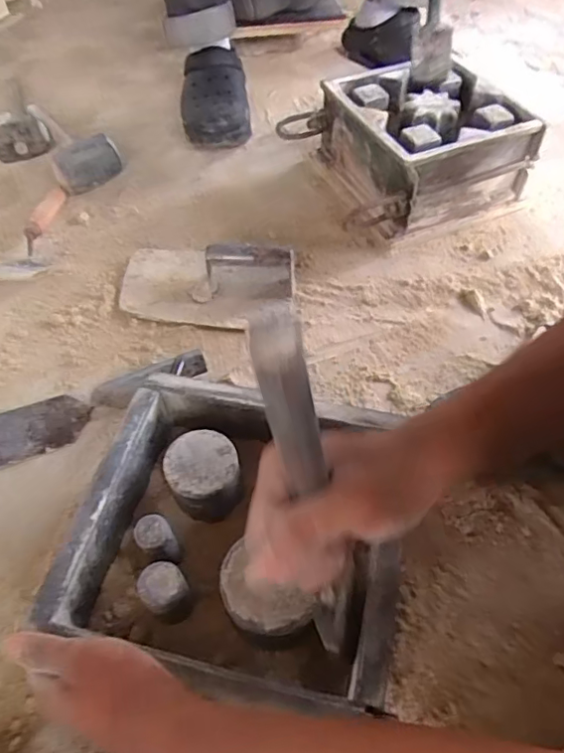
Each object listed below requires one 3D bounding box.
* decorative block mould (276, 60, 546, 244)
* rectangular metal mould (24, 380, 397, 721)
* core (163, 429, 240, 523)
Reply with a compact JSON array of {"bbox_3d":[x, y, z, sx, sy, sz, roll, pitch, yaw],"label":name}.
[{"bbox_3d":[0.180,-0.331,0.813,0.271,0.133,0.231,-22,57,-16],"label":"decorative block mould"},{"bbox_3d":[-0.032,0.123,0.443,0.234,0.071,0.225,11,55,7],"label":"rectangular metal mould"},{"bbox_3d":[-0.065,0.089,0.472,0.057,0.065,0.060,-1,50,1],"label":"core"}]

